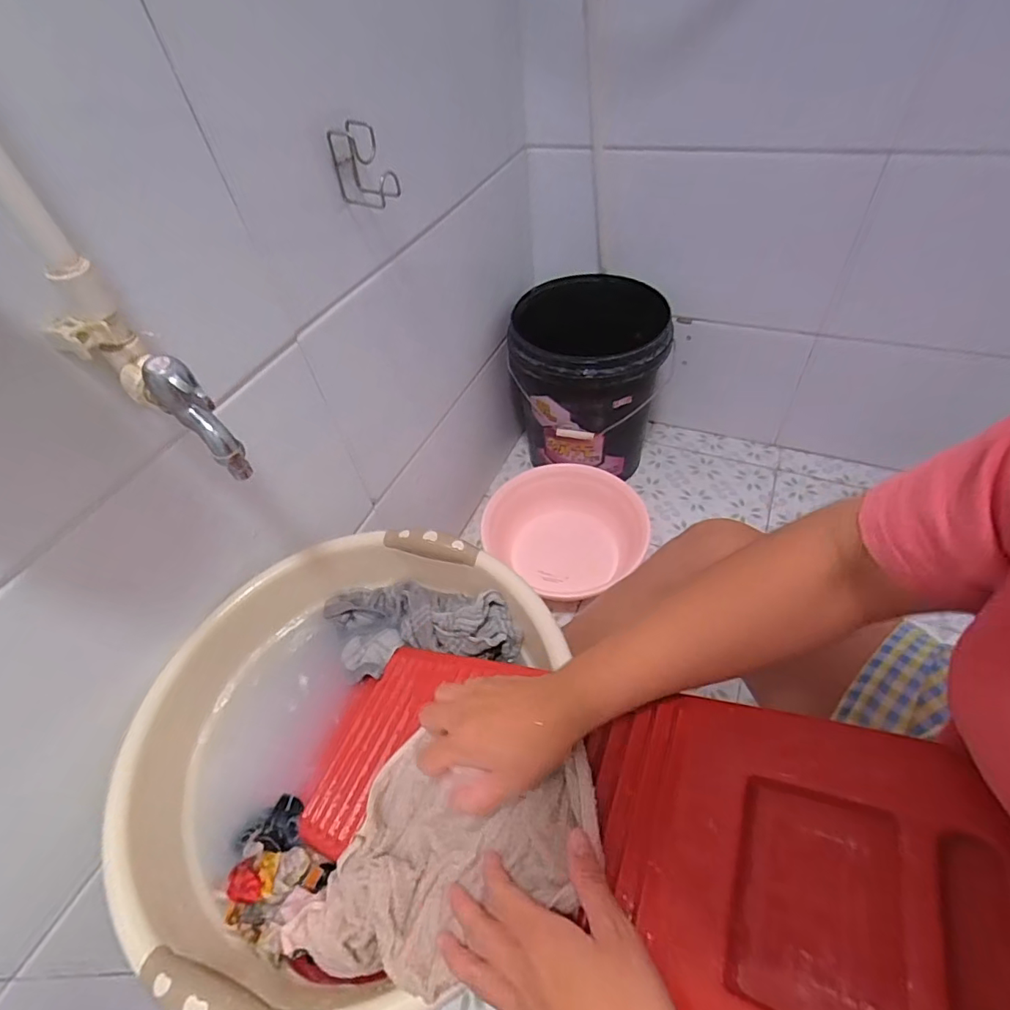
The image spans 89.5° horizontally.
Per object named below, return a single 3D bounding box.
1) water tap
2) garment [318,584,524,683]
[{"bbox_3d":[-0.227,-0.062,0.384,0.045,0.104,0.029,8,46,43],"label":"water tap"},{"bbox_3d":[-0.102,0.142,0.591,0.244,0.067,0.113,-3,49,22],"label":"garment"}]

